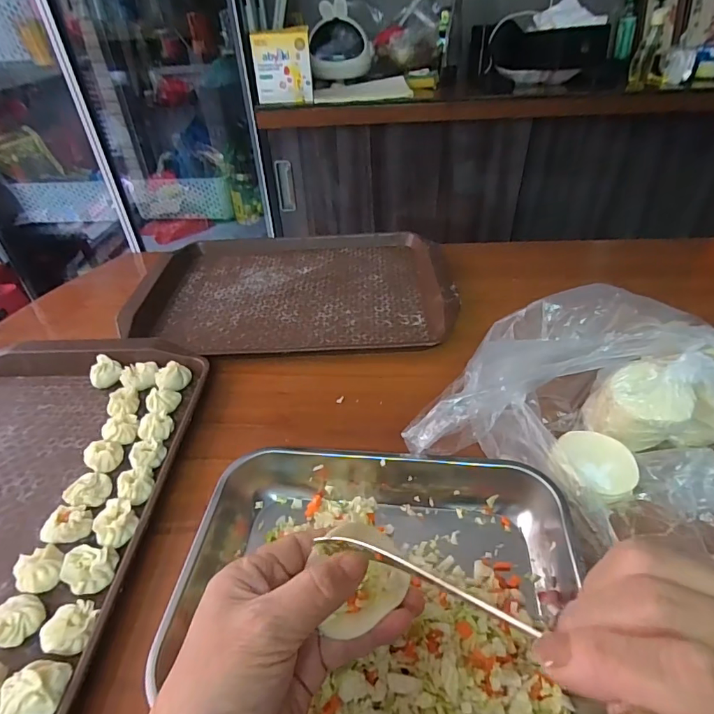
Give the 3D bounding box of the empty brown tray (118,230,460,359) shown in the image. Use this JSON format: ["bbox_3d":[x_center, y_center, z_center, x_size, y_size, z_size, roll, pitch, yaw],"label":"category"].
[{"bbox_3d":[-0.087,-0.109,0.632,0.404,0.026,0.316,-5,39,-2],"label":"empty brown tray"}]

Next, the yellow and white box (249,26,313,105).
[{"bbox_3d":[-0.186,-0.720,1.135,0.141,0.157,0.038,-3,39,0],"label":"yellow and white box"}]

